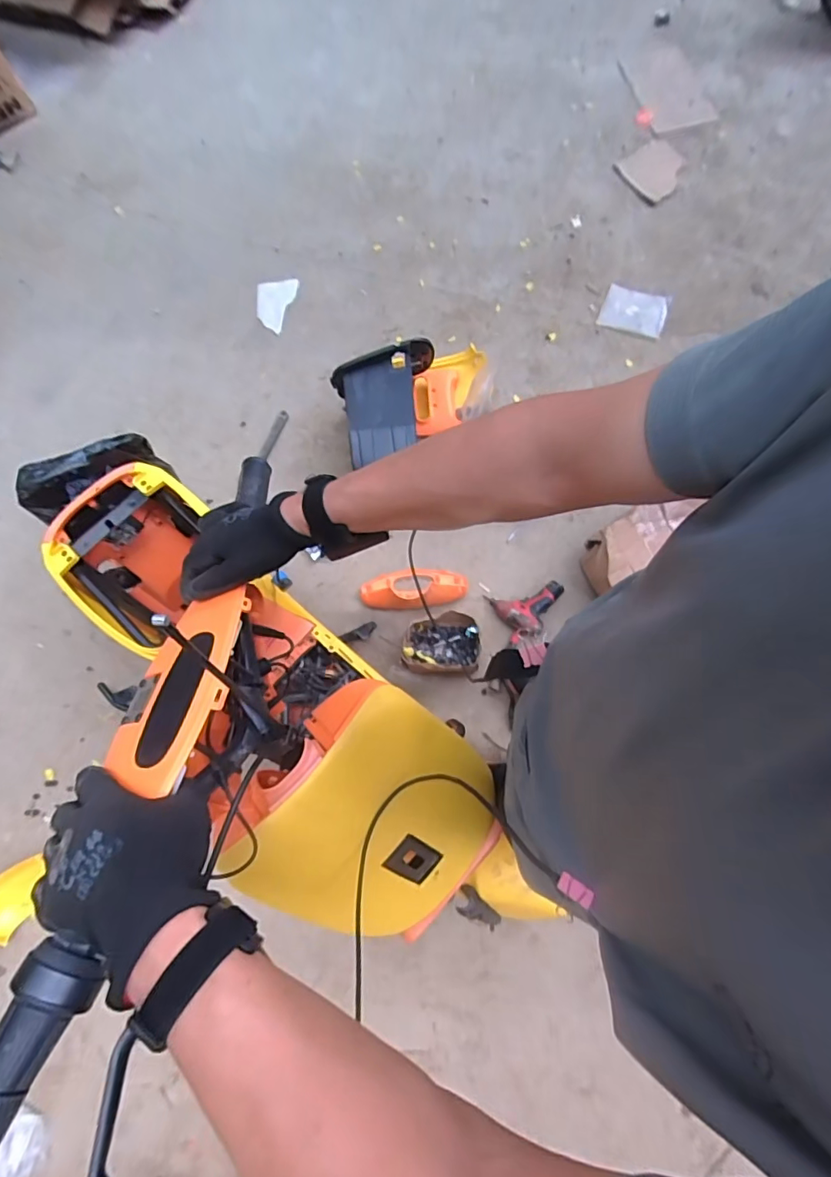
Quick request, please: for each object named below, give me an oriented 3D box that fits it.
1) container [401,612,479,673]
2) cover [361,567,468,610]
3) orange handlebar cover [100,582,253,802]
[{"bbox_3d":[0.073,0.153,1.409,0.214,0.099,0.168,-1,73,5],"label":"container"},{"bbox_3d":[-0.004,-0.008,1.433,0.309,0.105,0.139,-6,72,3],"label":"cover"},{"bbox_3d":[-0.198,0.086,0.431,0.096,0.030,0.169,-9,50,21],"label":"orange handlebar cover"}]

